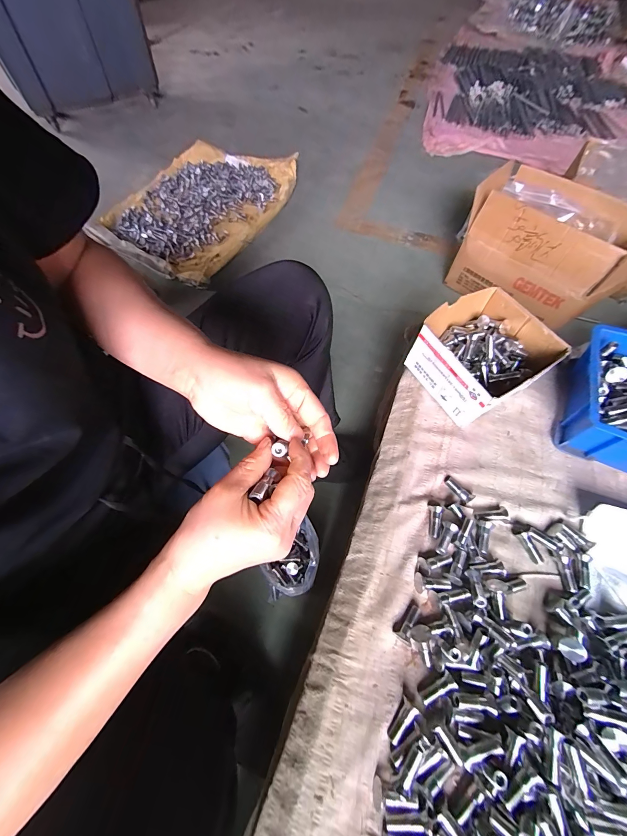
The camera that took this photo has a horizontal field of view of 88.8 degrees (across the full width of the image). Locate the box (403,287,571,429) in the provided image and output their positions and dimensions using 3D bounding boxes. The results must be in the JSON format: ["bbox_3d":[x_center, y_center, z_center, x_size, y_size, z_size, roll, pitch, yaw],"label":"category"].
[{"bbox_3d":[0.229,-0.085,0.448,0.150,0.090,0.142,-28,66,-15],"label":"box"}]

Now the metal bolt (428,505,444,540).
[{"bbox_3d":[0.140,0.120,0.371,0.017,0.014,0.034,18,63,8],"label":"metal bolt"}]

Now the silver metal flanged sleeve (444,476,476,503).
[{"bbox_3d":[0.177,0.087,0.393,0.012,0.011,0.037,-37,69,-19],"label":"silver metal flanged sleeve"}]

